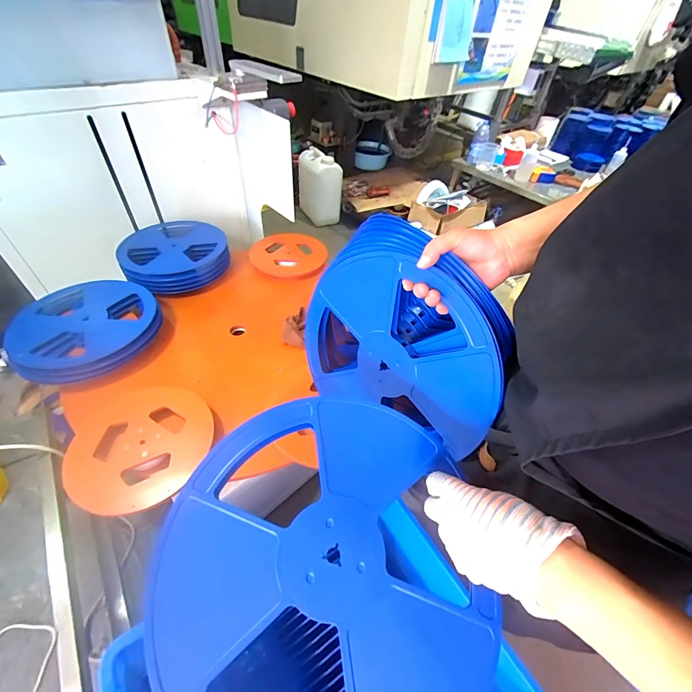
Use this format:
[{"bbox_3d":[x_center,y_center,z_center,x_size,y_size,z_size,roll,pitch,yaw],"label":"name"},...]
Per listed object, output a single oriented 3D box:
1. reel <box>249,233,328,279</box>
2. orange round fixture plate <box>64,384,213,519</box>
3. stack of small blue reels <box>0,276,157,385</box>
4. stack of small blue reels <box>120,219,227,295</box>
[{"bbox_3d":[-0.198,-0.319,1.164,0.253,0.032,0.230,-17,51,-21],"label":"reel"},{"bbox_3d":[-0.425,0.197,0.693,0.273,0.041,0.278,11,47,5],"label":"orange round fixture plate"},{"bbox_3d":[-0.672,-0.057,0.885,0.319,0.077,0.303,-26,54,-27],"label":"stack of small blue reels"},{"bbox_3d":[-0.558,-0.304,1.104,0.318,0.080,0.304,-15,50,-19],"label":"stack of small blue reels"}]

